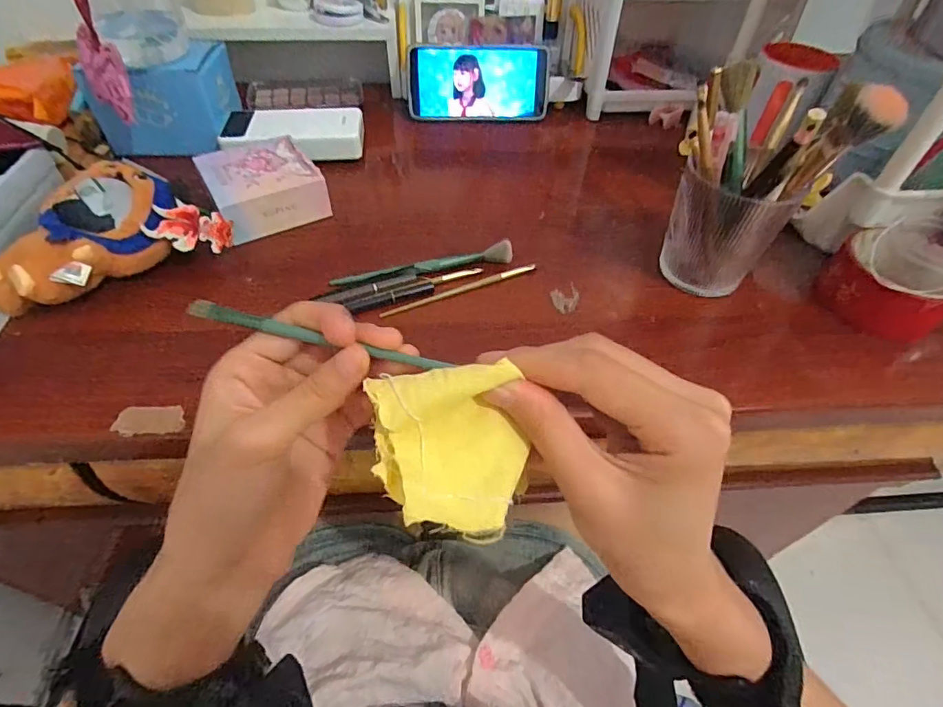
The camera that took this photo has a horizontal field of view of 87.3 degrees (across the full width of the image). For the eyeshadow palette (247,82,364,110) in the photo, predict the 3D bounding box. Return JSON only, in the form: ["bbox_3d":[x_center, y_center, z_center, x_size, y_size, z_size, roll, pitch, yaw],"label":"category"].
[{"bbox_3d":[-0.208,-0.326,0.624,0.139,0.020,0.042,-8,51,-9],"label":"eyeshadow palette"}]

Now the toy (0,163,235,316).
[{"bbox_3d":[-0.289,-0.094,0.385,0.164,0.053,0.089,-37,60,-28],"label":"toy"}]

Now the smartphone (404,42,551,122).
[{"bbox_3d":[0.009,-0.321,0.589,0.165,0.079,0.007,-2,34,-4],"label":"smartphone"}]

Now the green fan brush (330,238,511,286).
[{"bbox_3d":[-0.040,-0.075,0.425,0.156,0.019,0.018,-9,51,-10],"label":"green fan brush"}]

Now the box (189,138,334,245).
[{"bbox_3d":[-0.196,-0.157,0.464,0.094,0.038,0.095,-27,56,-23],"label":"box"}]

